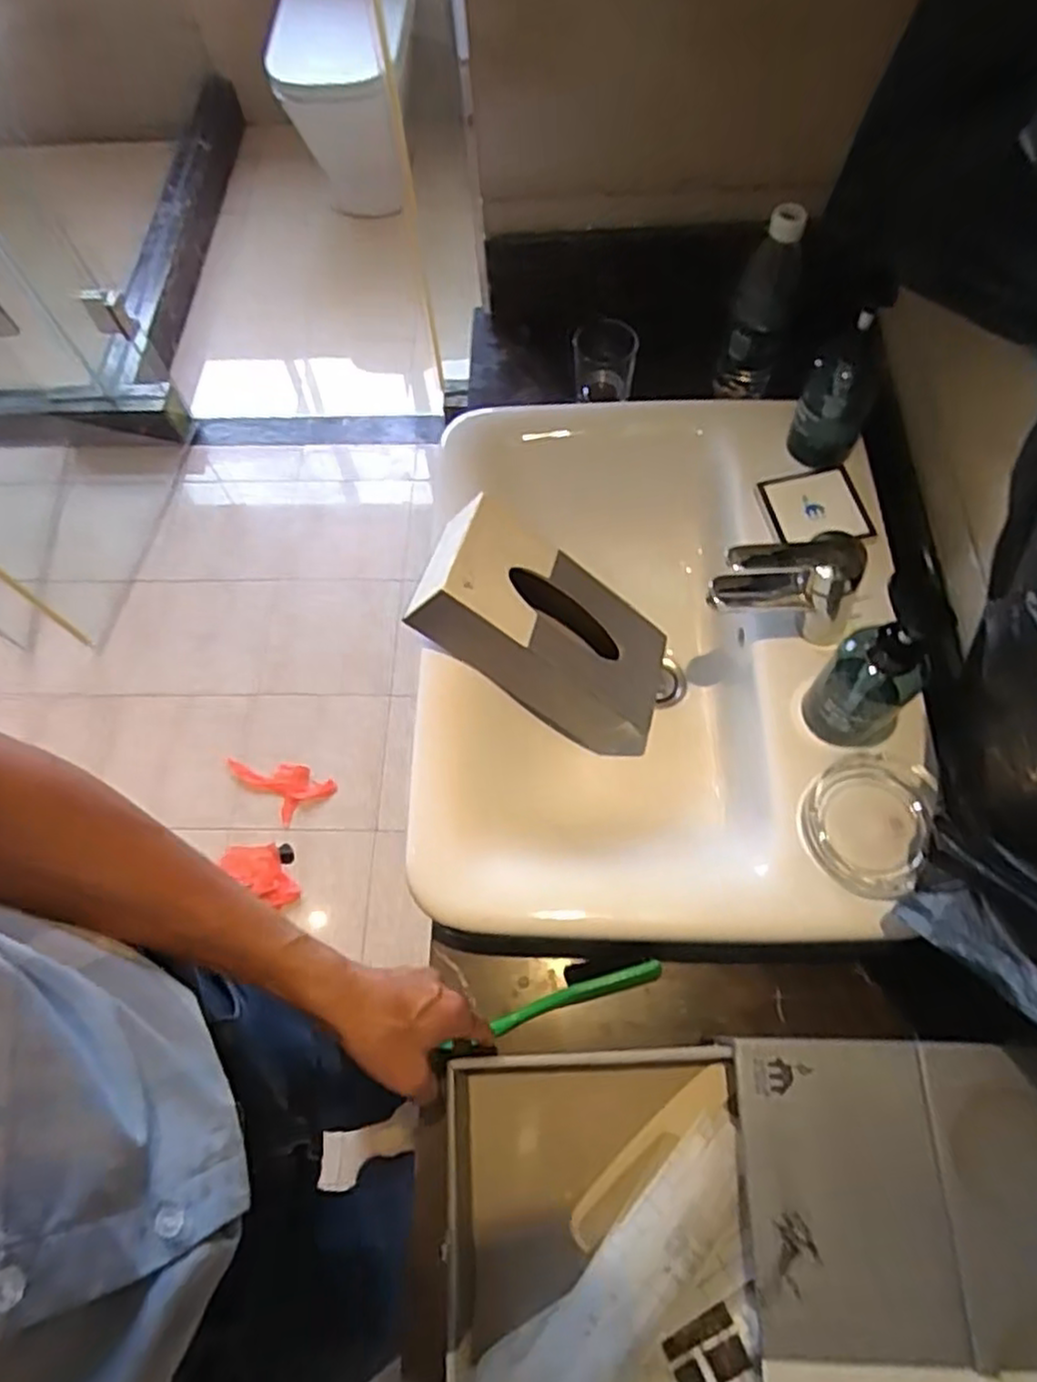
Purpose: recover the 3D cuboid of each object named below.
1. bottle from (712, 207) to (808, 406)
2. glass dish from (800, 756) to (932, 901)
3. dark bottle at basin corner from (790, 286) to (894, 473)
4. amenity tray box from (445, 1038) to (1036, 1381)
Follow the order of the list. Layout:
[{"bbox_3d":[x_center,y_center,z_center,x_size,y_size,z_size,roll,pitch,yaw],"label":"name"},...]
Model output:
[{"bbox_3d":[0.270,-0.421,0.801,0.063,0.223,0.079,12,67,8],"label":"bottle"},{"bbox_3d":[0.271,0.105,0.565,0.086,0.039,0.110,11,67,7],"label":"glass dish"},{"bbox_3d":[0.298,-0.281,0.656,0.066,0.169,0.050,28,70,14],"label":"dark bottle at basin corner"},{"bbox_3d":[0.161,0.367,0.468,0.415,0.087,0.244,-1,66,2],"label":"amenity tray box"}]

